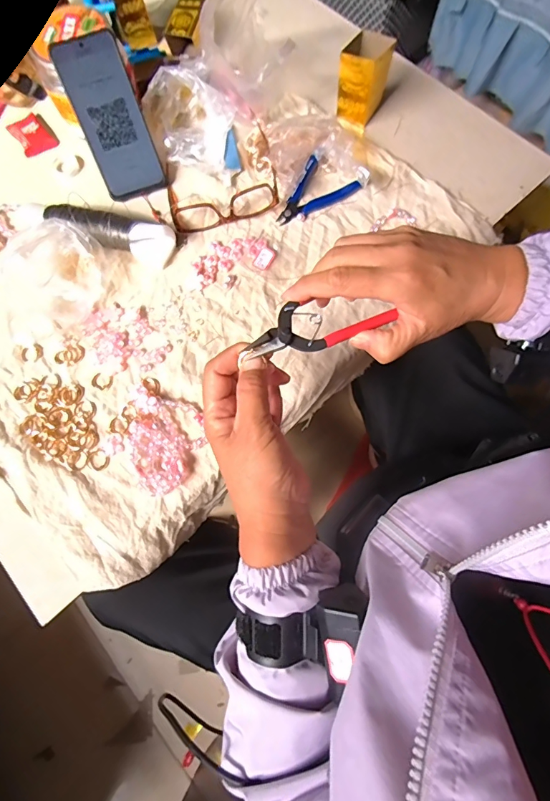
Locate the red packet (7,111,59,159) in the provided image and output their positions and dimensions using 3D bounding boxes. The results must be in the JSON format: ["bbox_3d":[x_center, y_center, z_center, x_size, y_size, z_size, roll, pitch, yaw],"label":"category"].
[{"bbox_3d":[-0.334,-0.364,0.554,0.043,0.012,0.058,-37,76,-8],"label":"red packet"}]

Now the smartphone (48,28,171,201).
[{"bbox_3d":[-0.195,-0.337,0.488,0.076,0.014,0.162,-20,116,-2],"label":"smartphone"}]

